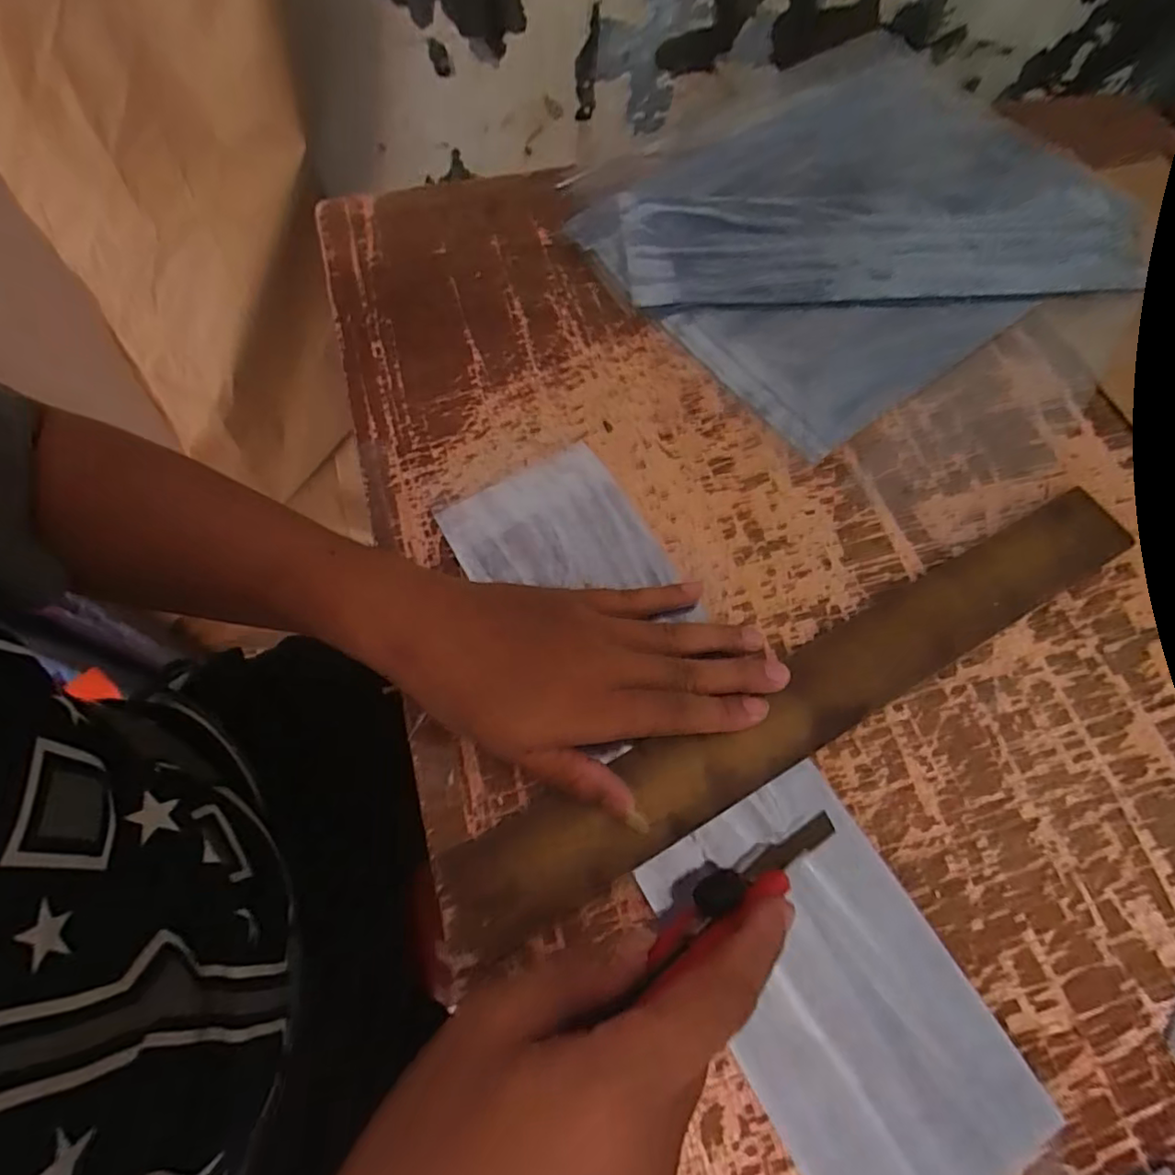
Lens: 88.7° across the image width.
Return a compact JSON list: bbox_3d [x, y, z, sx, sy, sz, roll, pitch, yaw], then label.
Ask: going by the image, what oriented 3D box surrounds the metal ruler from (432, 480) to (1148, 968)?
[{"bbox_3d":[0.126,0.056,0.320,0.436,0.010,0.051,-27,69,-12],"label":"metal ruler"}]

